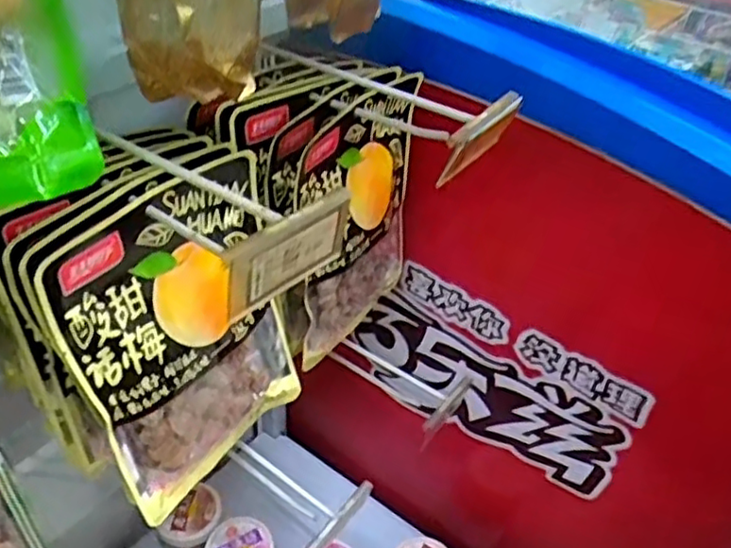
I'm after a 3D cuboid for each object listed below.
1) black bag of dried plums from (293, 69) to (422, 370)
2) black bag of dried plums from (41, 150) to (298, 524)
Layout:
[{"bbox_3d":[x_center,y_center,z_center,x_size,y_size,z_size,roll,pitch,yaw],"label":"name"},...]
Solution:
[{"bbox_3d":[-0.004,-0.042,0.582,0.056,0.229,0.168,14,41,12],"label":"black bag of dried plums"},{"bbox_3d":[-0.114,0.047,0.463,0.055,0.225,0.172,24,43,22],"label":"black bag of dried plums"}]

